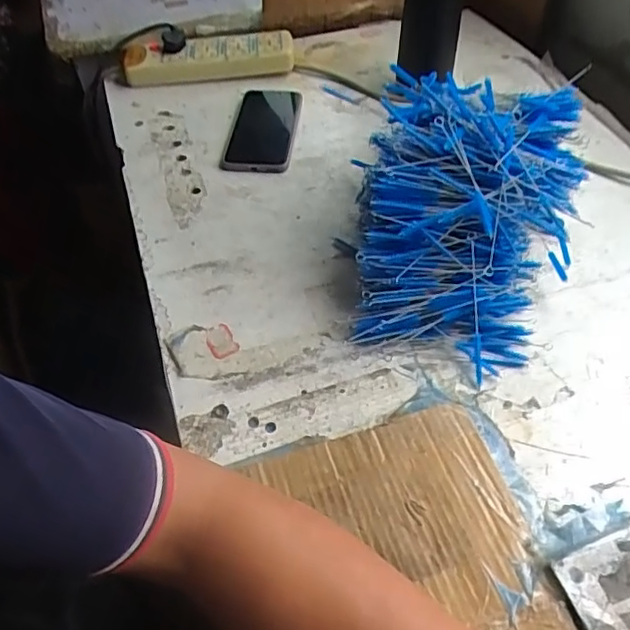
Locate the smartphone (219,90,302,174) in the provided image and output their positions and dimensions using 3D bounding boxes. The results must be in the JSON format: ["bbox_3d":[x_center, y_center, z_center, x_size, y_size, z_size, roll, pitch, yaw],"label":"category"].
[{"bbox_3d":[-0.064,-0.231,0.705,0.083,0.016,0.167,0,48,6],"label":"smartphone"}]

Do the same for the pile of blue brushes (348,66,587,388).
[{"bbox_3d":[0.131,-0.093,0.514,0.197,0.130,0.249,14,50,12],"label":"pile of blue brushes"}]

